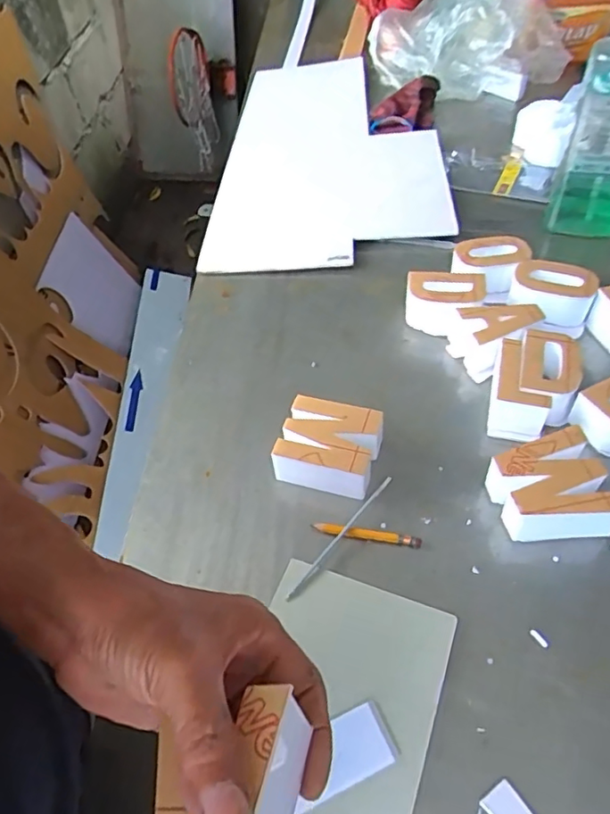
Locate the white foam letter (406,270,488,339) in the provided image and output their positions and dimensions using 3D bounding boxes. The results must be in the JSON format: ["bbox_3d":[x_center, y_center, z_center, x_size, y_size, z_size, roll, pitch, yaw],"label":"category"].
[{"bbox_3d":[0.154,-0.115,0.632,0.080,0.050,0.061,11,52,14],"label":"white foam letter"}]

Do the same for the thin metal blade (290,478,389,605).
[{"bbox_3d":[0.030,0.106,0.470,0.008,0.009,0.135,31,59,27],"label":"thin metal blade"}]

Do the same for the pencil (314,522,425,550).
[{"bbox_3d":[0.052,0.107,0.476,0.090,0.008,0.009,6,51,10],"label":"pencil"}]

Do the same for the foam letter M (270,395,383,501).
[{"bbox_3d":[0.021,0.039,0.512,0.084,0.045,0.075,11,52,14],"label":"foam letter M"}]

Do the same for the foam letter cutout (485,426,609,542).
[{"bbox_3d":[0.201,0.070,0.470,0.086,0.052,0.078,-8,50,-2],"label":"foam letter cutout"}]

